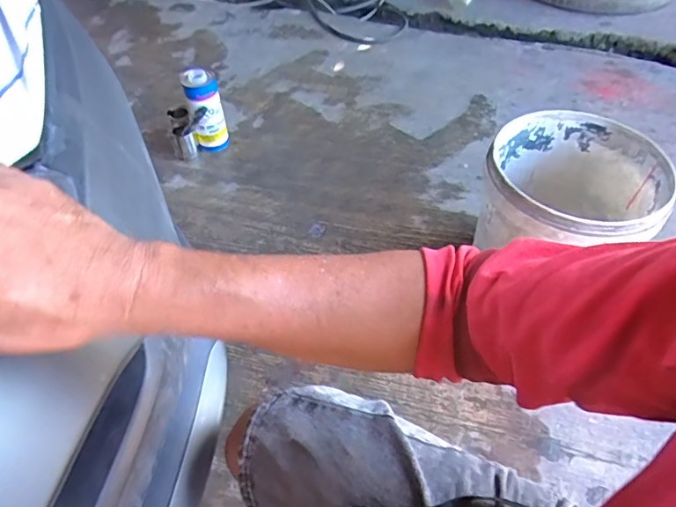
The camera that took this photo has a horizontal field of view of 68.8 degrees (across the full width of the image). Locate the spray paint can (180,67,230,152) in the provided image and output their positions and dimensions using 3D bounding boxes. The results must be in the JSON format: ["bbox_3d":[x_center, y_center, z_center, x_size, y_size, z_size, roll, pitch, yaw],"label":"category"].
[{"bbox_3d":[-0.348,-0.376,1.300,0.089,0.213,0.089,-10,52,-8],"label":"spray paint can"}]

